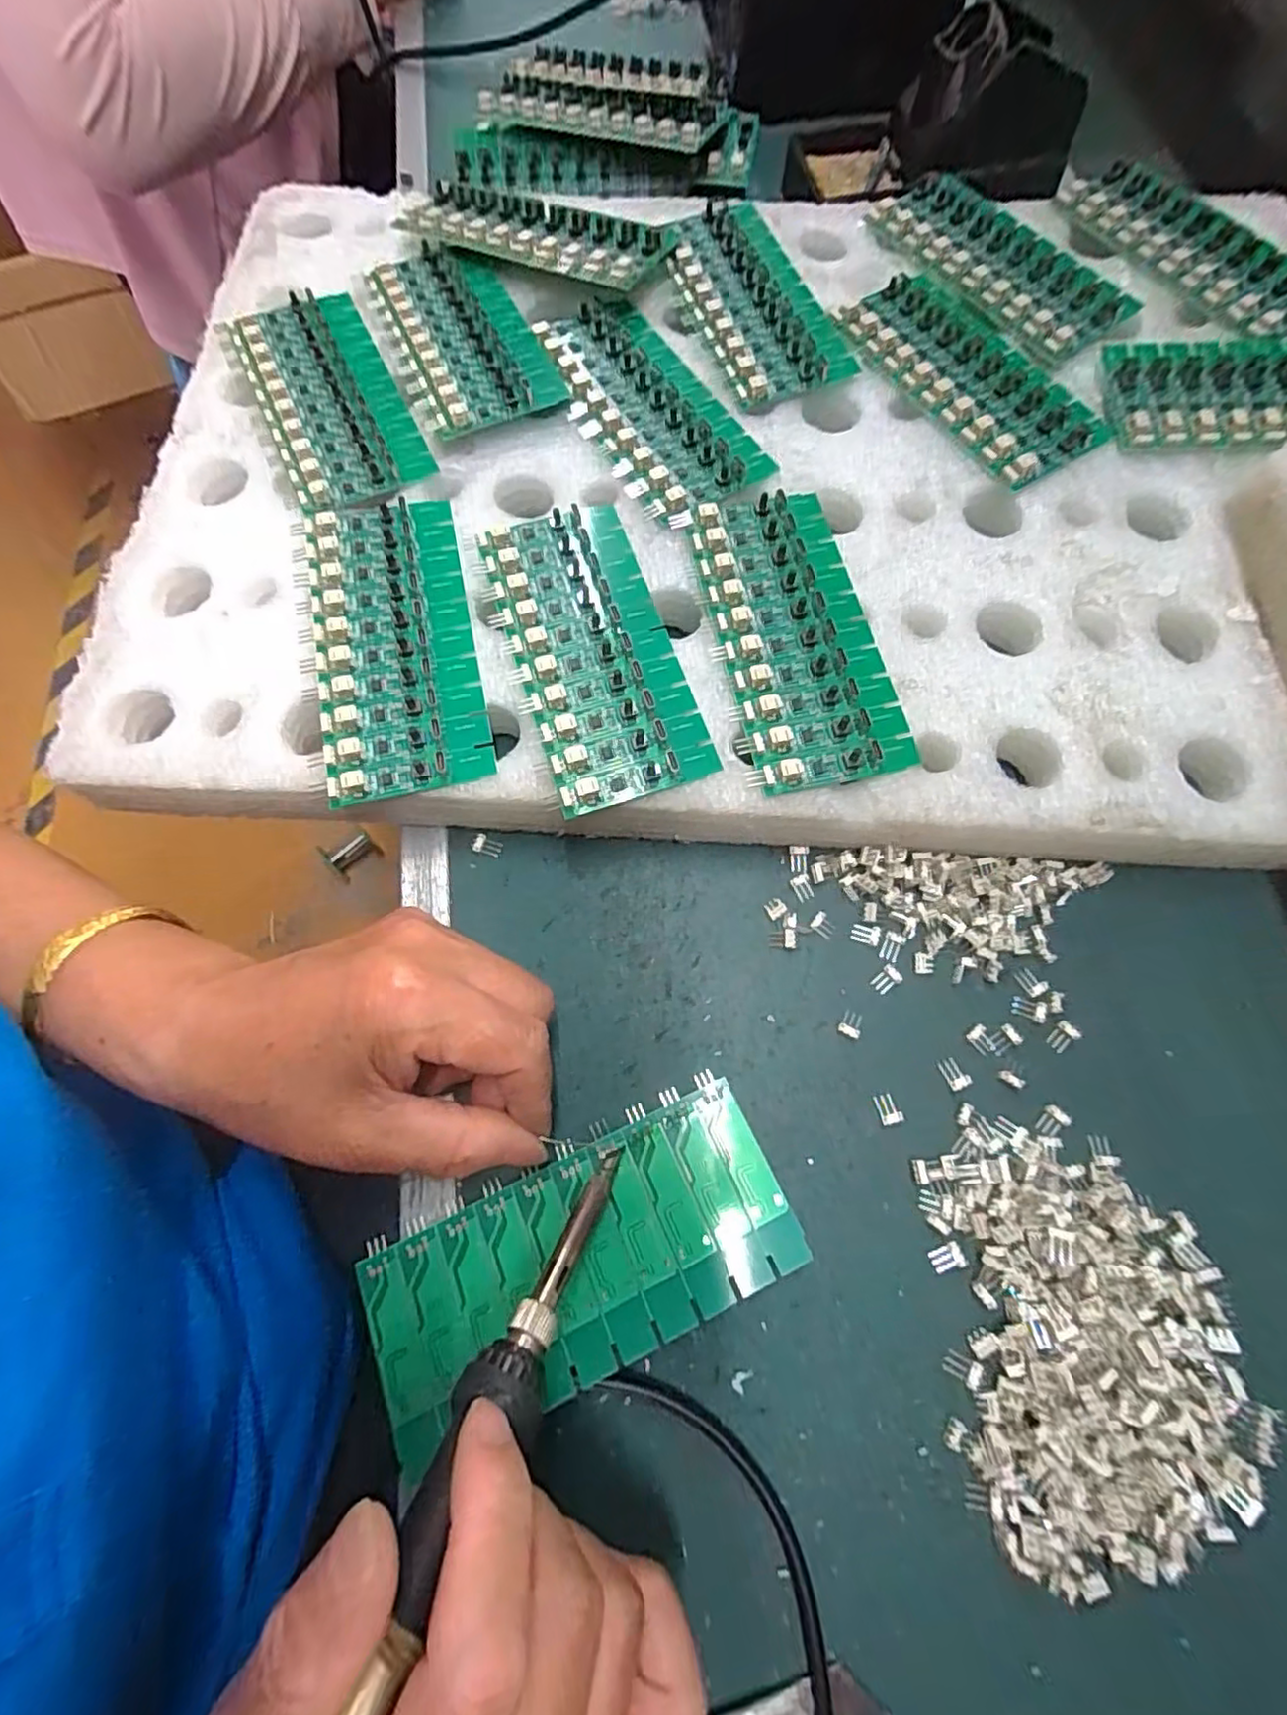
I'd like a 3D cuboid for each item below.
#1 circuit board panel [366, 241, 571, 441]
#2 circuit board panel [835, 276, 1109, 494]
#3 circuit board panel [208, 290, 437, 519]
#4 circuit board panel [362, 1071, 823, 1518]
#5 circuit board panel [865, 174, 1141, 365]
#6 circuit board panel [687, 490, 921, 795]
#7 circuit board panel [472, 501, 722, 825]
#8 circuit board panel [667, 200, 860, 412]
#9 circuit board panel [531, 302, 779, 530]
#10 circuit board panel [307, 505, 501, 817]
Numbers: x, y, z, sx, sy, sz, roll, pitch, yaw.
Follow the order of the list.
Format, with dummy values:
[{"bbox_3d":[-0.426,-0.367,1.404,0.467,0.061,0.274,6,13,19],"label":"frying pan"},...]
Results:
[{"bbox_3d":[-0.090,-0.256,0.318,0.066,0.012,0.129,-23,76,-6],"label":"circuit board panel"},{"bbox_3d":[0.152,-0.231,0.312,0.058,0.008,0.135,-32,77,-8],"label":"circuit board panel"},{"bbox_3d":[-0.152,-0.218,0.310,0.066,0.009,0.137,-25,76,-6],"label":"circuit board panel"},{"bbox_3d":[-0.020,0.133,0.220,0.138,0.013,0.063,-21,75,-7],"label":"circuit board panel"},{"bbox_3d":[0.180,-0.306,0.340,0.065,0.010,0.140,-34,77,-8],"label":"circuit board panel"},{"bbox_3d":[0.061,-0.093,0.269,0.064,0.011,0.137,-12,75,-3],"label":"circuit board panel"},{"bbox_3d":[-0.023,-0.086,0.266,0.064,0.010,0.136,-19,75,-5],"label":"circuit board panel"},{"bbox_3d":[0.053,-0.282,0.332,0.061,0.008,0.133,-19,75,-5],"label":"circuit board panel"},{"bbox_3d":[0.000,-0.215,0.308,0.067,0.006,0.136,-29,76,-7],"label":"circuit board panel"},{"bbox_3d":[-0.101,-0.089,0.268,0.060,0.011,0.136,-12,75,-3],"label":"circuit board panel"}]

